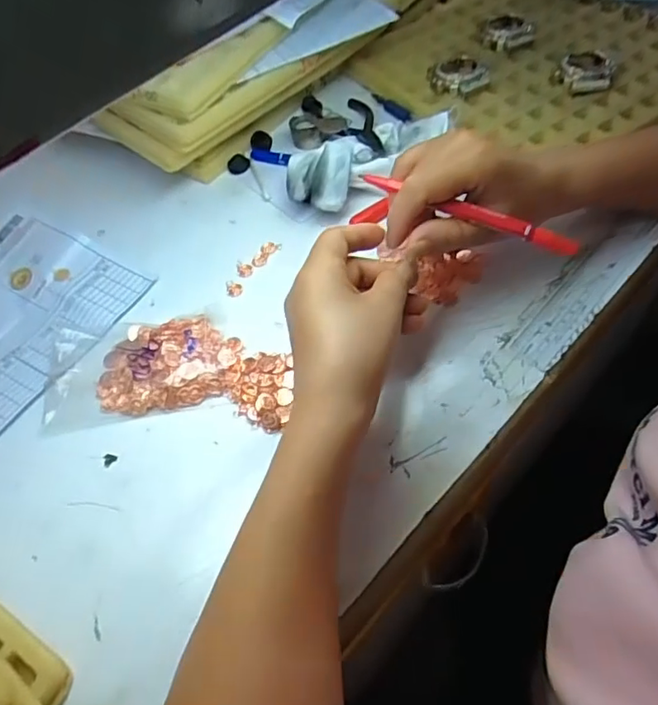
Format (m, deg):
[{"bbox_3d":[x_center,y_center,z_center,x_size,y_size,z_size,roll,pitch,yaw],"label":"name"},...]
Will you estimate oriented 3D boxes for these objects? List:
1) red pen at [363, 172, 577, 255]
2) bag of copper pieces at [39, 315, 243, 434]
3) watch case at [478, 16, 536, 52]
[{"bbox_3d":[0.081,-0.084,0.346,0.136,0.013,0.011,25,60,15],"label":"red pen"},{"bbox_3d":[-0.122,0.006,0.379,0.125,0.014,0.072,-10,53,1],"label":"bag of copper pieces"},{"bbox_3d":[0.169,-0.302,0.553,0.049,0.016,0.039,11,56,15],"label":"watch case"}]

